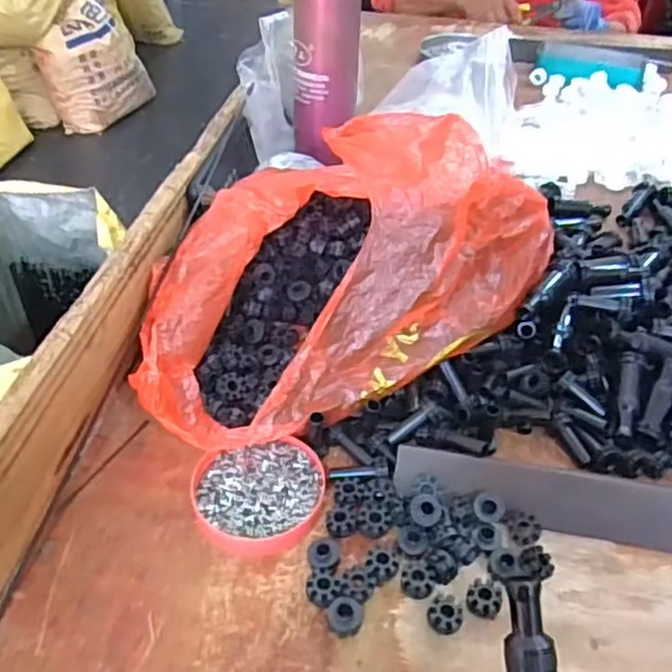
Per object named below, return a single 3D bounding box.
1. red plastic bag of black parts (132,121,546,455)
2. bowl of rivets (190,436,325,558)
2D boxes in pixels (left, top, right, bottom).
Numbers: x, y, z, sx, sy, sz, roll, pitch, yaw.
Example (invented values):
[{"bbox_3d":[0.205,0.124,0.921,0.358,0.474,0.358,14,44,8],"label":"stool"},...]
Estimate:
[{"bbox_3d":[0.010,-0.059,0.497,0.330,0.152,0.195,-18,45,-22],"label":"red plastic bag of black parts"},{"bbox_3d":[-0.048,0.097,0.422,0.079,0.016,0.074,0,41,-3],"label":"bowl of rivets"}]

